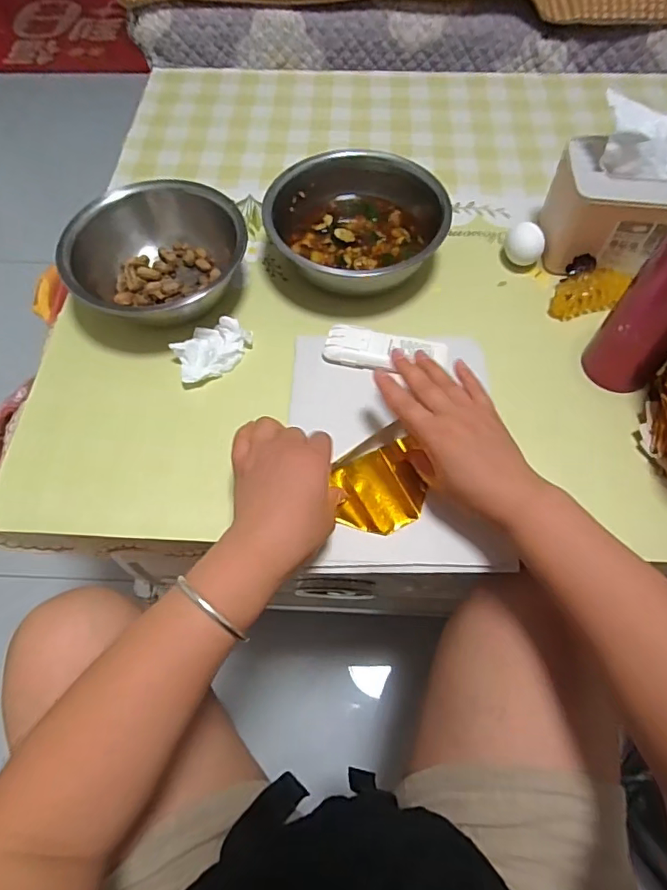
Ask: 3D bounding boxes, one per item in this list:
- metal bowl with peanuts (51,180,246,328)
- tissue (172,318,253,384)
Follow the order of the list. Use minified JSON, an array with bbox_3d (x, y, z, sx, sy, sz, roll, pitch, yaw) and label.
[{"bbox_3d":[-0.191,-0.202,0.549,0.181,0.086,0.154,-40,69,-18],"label":"metal bowl with peanuts"},{"bbox_3d":[-0.130,-0.099,0.530,0.054,0.031,0.081,31,67,16],"label":"tissue"}]

